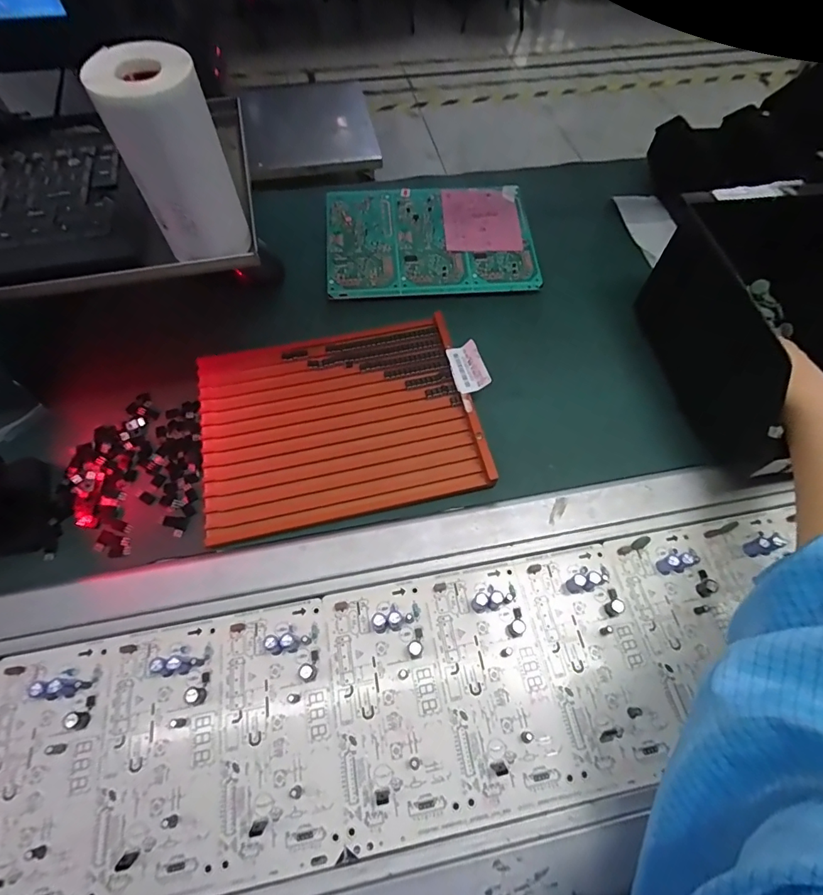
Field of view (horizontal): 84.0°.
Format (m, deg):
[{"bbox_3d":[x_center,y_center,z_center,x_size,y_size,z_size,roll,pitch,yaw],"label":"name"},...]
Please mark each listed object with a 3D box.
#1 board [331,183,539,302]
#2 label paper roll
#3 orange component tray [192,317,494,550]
[{"bbox_3d":[0.021,-0.231,0.500,0.222,0.009,0.149,-3,61,-2],"label":"board"},{"bbox_3d":[-0.129,-0.157,0.257,0.050,0.100,0.055,0,61,0],"label":"label paper roll"},{"bbox_3d":[-0.065,-0.026,0.412,0.234,0.015,0.181,-11,62,-7],"label":"orange component tray"}]

